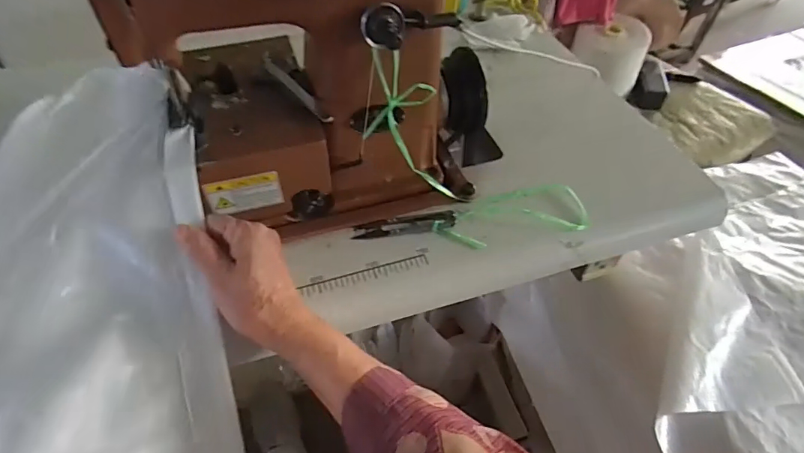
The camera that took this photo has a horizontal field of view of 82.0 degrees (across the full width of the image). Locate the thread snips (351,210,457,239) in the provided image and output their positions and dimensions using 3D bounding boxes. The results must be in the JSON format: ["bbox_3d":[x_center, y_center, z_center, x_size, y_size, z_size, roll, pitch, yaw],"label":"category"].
[{"bbox_3d":[0.003,-0.002,0.457,0.099,0.010,0.024,-3,50,-4],"label":"thread snips"}]

